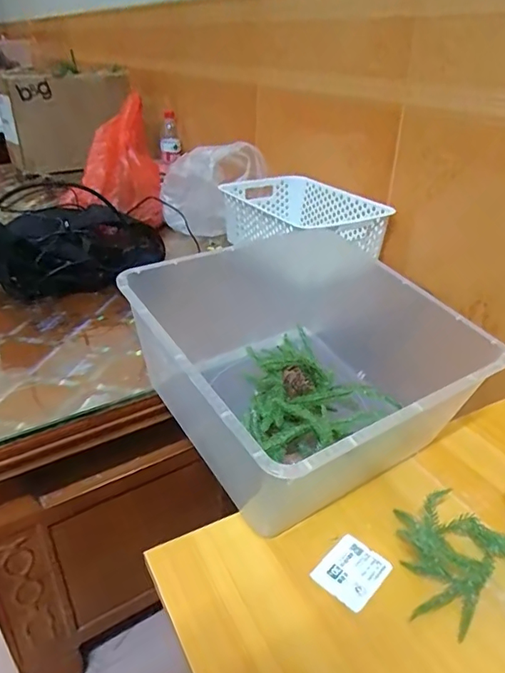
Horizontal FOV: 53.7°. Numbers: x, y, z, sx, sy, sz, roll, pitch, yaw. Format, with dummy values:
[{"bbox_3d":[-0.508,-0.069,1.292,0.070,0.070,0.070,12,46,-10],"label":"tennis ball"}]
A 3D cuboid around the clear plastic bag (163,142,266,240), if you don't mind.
[{"bbox_3d":[-0.094,-0.311,1.051,0.210,0.178,0.112,7,31,11],"label":"clear plastic bag"}]

